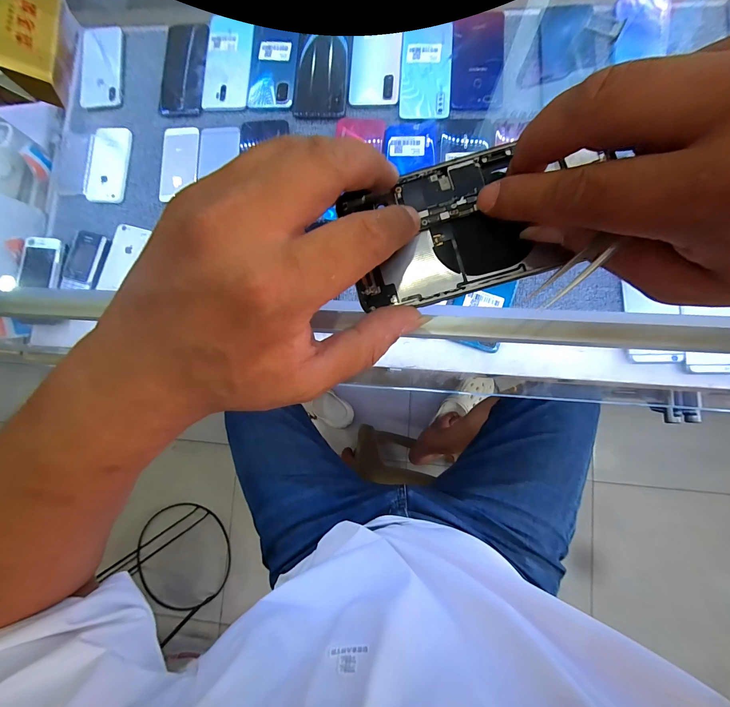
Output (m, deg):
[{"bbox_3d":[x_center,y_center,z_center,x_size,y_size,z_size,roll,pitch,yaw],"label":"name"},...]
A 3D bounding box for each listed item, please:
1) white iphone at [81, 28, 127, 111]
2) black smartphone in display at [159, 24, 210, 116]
[{"bbox_3d":[-0.433,-0.470,0.512,0.072,0.010,0.140,-4,85,5],"label":"white iphone"},{"bbox_3d":[-0.292,-0.460,0.499,0.077,0.006,0.157,5,86,6],"label":"black smartphone in display"}]

